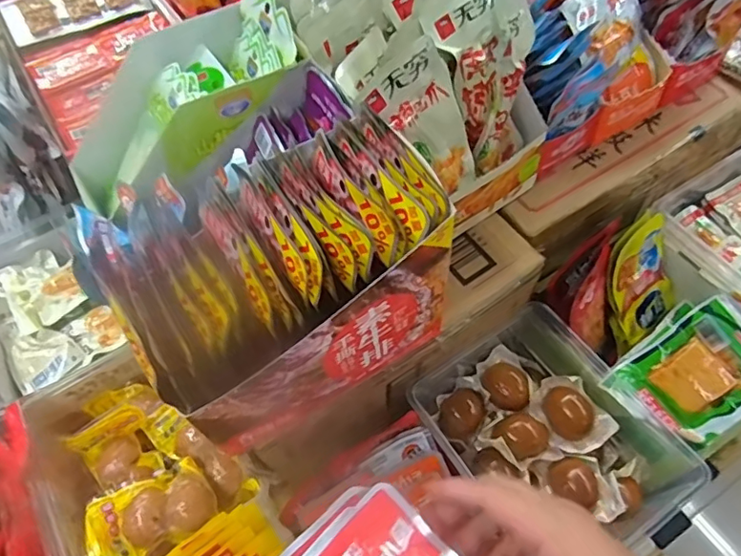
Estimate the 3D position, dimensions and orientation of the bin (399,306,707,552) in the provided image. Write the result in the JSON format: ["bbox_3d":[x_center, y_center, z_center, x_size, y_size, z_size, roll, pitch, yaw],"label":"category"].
[{"bbox_3d":[0.156,0.141,0.477,0.142,0.081,0.210,-33,61,-16],"label":"bin"}]

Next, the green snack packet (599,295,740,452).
[{"bbox_3d":[0.290,0.082,0.471,0.151,0.035,0.088,-31,60,-15],"label":"green snack packet"}]

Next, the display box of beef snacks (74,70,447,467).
[{"bbox_3d":[-0.069,-0.017,0.365,0.184,0.134,0.174,-29,60,-14],"label":"display box of beef snacks"}]

